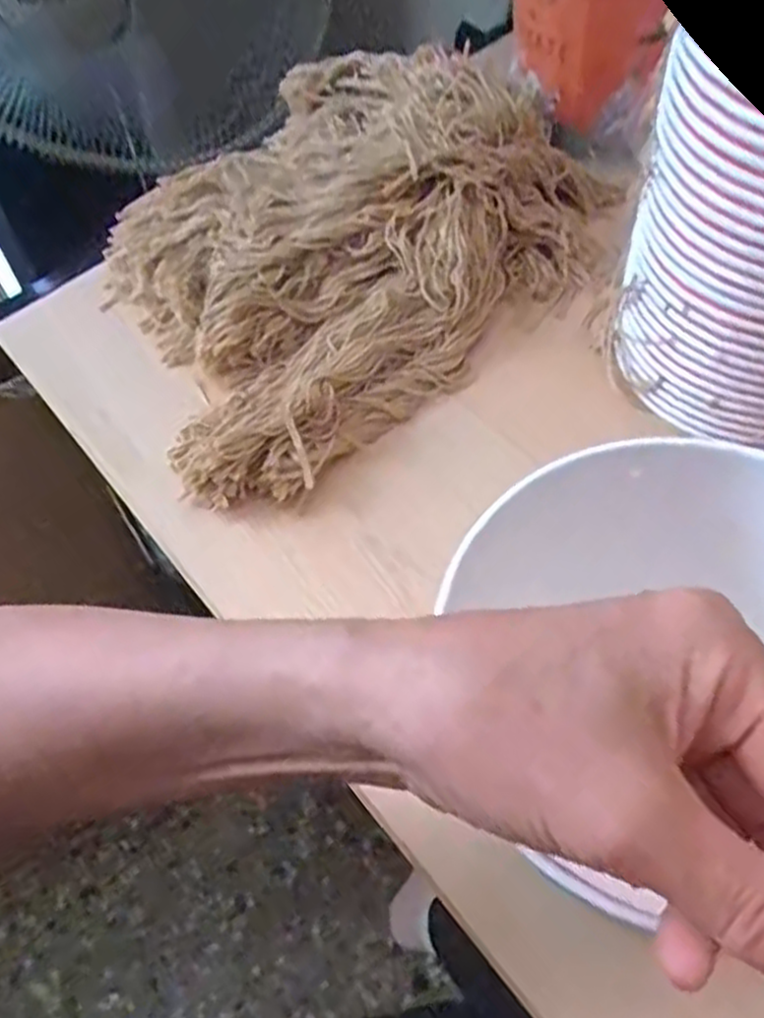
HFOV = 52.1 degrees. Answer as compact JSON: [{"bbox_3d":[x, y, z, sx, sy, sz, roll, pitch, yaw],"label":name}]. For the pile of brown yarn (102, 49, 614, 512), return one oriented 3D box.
[{"bbox_3d":[-0.034,-0.201,0.534,0.381,0.092,0.291,-37,61,-20],"label":"pile of brown yarn"}]

